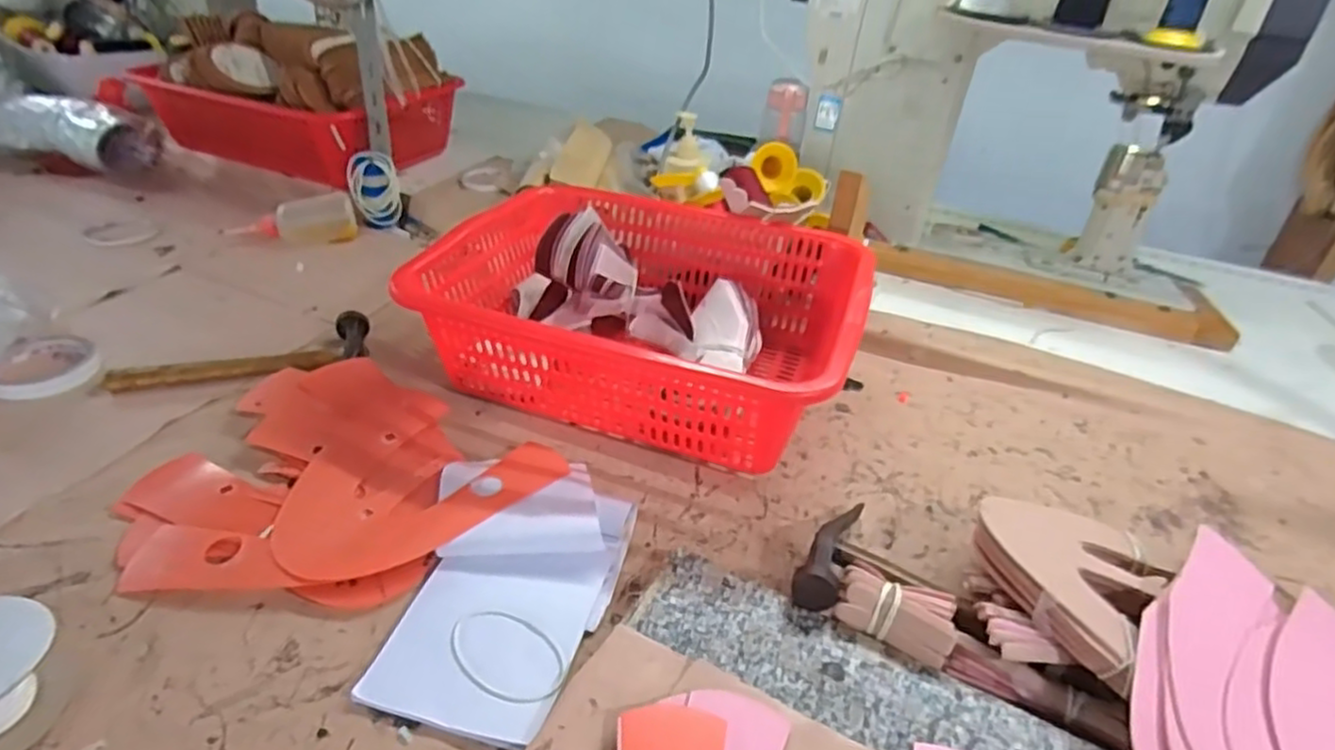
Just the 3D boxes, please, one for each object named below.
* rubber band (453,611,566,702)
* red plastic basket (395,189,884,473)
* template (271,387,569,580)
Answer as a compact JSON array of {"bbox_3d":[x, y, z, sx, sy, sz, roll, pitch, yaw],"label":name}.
[{"bbox_3d":[-0.112,0.193,0.490,0.090,0.004,0.055,26,41,26],"label":"rubber band"},{"bbox_3d":[-0.017,-0.074,0.759,0.420,0.122,0.316,14,37,12],"label":"red plastic basket"},{"bbox_3d":[-0.223,0.096,0.599,0.195,0.018,0.201,23,40,22],"label":"template"}]

